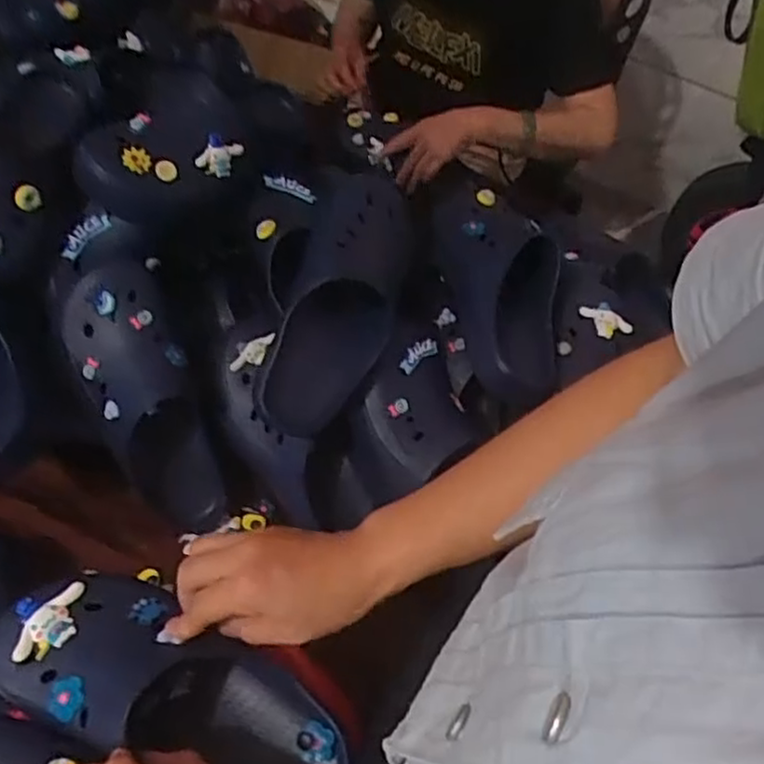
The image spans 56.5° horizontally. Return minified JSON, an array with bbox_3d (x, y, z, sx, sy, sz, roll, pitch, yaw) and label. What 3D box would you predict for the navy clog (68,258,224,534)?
[{"bbox_3d":[-0.249,0.024,0.761,0.110,0.109,0.304,-20,102,-15],"label":"navy clog"}]

